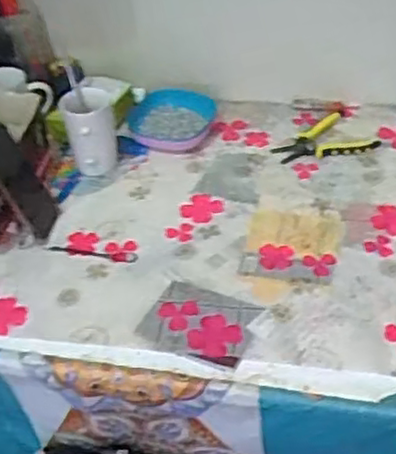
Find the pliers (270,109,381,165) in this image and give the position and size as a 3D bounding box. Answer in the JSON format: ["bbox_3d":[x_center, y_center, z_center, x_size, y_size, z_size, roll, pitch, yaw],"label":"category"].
[{"bbox_3d":[0.203,-0.135,1.125,0.157,0.016,0.109,-24,44,-21],"label":"pliers"}]

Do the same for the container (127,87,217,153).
[{"bbox_3d":[-0.043,-0.183,1.190,0.143,0.046,0.134,-3,41,2],"label":"container"}]

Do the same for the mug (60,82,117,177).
[{"bbox_3d":[-0.168,-0.150,1.110,0.079,0.123,0.089,-9,41,-5],"label":"mug"}]

